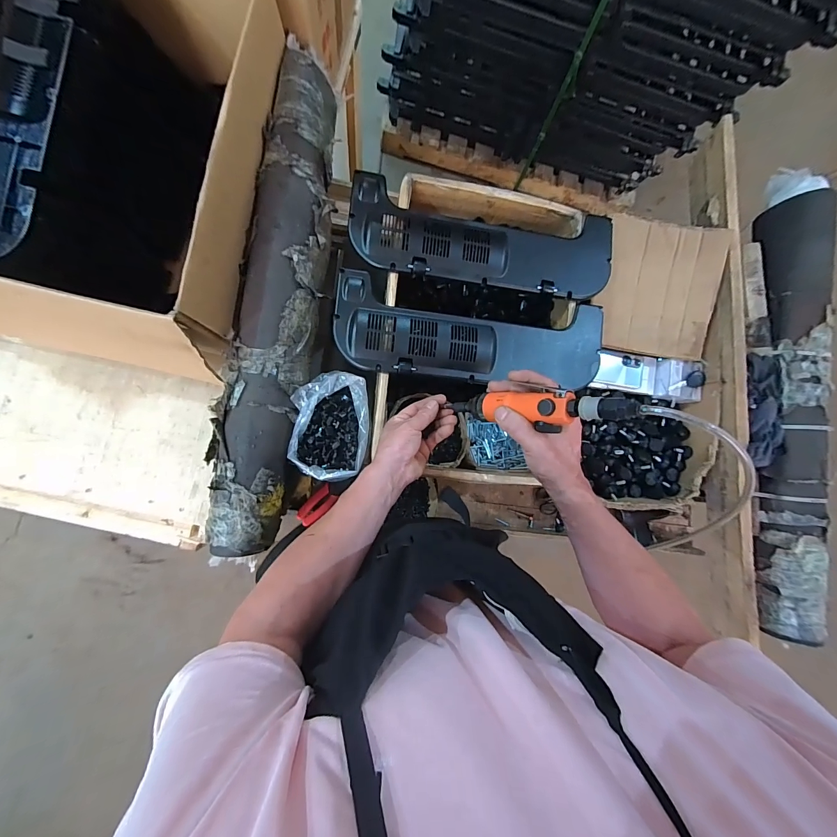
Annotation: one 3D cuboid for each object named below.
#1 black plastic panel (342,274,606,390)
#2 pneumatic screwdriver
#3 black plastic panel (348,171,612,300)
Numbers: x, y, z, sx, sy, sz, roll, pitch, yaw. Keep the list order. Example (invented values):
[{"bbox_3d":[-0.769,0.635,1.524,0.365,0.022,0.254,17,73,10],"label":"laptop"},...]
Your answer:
[{"bbox_3d":[0.097,-0.145,0.632,0.474,0.025,0.159,6,87,-8],"label":"black plastic panel"},{"bbox_3d":[0.134,-0.012,0.453,0.034,0.258,0.040,11,86,-41],"label":"pneumatic screwdriver"},{"bbox_3d":[0.122,-0.316,0.645,0.476,0.043,0.161,4,87,-8],"label":"black plastic panel"}]

